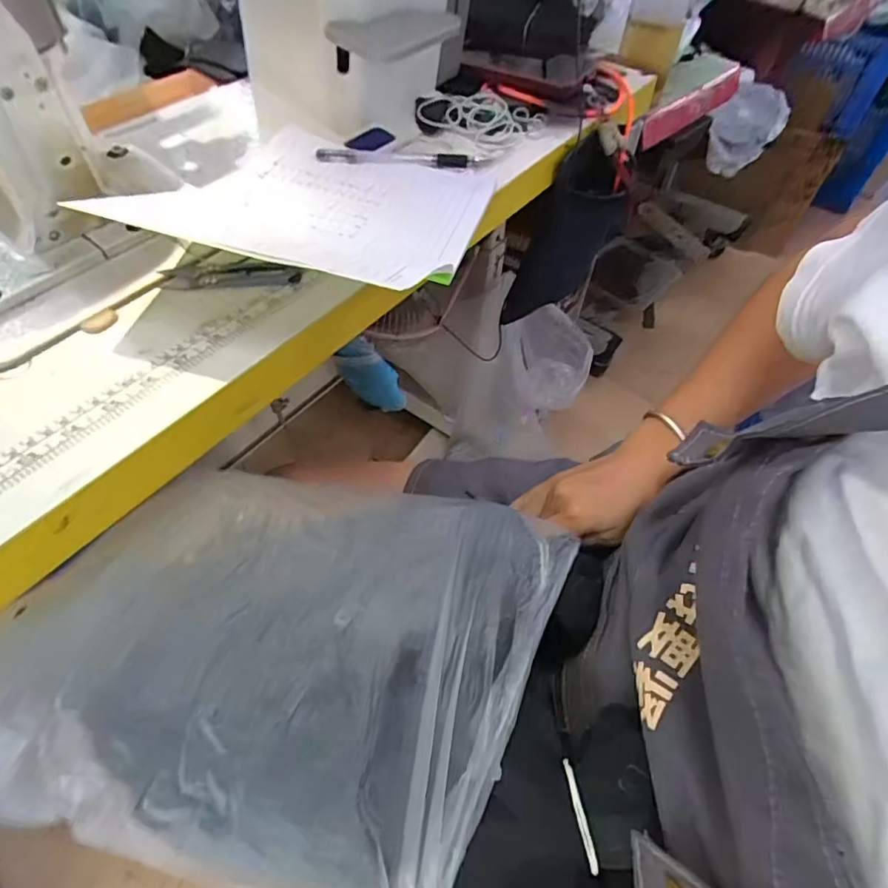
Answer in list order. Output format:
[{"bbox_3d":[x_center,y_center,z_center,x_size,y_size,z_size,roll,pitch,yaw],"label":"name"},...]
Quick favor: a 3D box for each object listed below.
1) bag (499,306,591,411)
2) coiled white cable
[{"bbox_3d":[0.171,-0.142,0.881,0.137,0.150,0.079,22,56,13],"label":"bag"},{"bbox_3d":[0.036,-0.340,0.551,0.114,0.021,0.083,28,57,17],"label":"coiled white cable"}]

